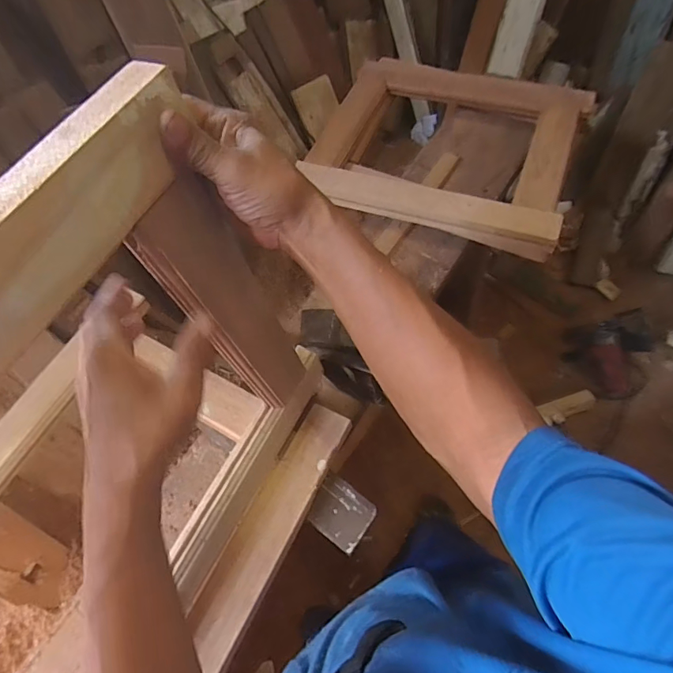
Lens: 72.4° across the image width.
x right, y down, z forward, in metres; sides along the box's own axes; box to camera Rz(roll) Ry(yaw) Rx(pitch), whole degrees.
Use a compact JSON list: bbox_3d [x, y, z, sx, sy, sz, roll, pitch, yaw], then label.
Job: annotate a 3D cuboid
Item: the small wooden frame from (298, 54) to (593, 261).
[{"bbox_3d":[0.212,-0.382,0.916,0.488,0.071,0.411,17,68,17],"label":"small wooden frame"}]

